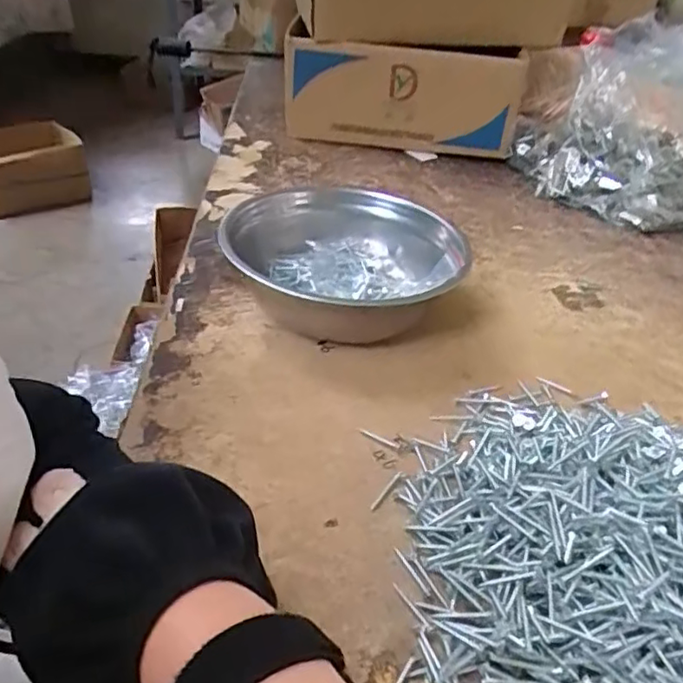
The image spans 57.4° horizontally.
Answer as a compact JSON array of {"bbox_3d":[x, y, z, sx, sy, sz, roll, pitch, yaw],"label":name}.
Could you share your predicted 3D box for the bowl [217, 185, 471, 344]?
[{"bbox_3d":[-0.001,-0.074,0.555,0.191,0.068,0.191,5,36,-3],"label":"bowl"}]

